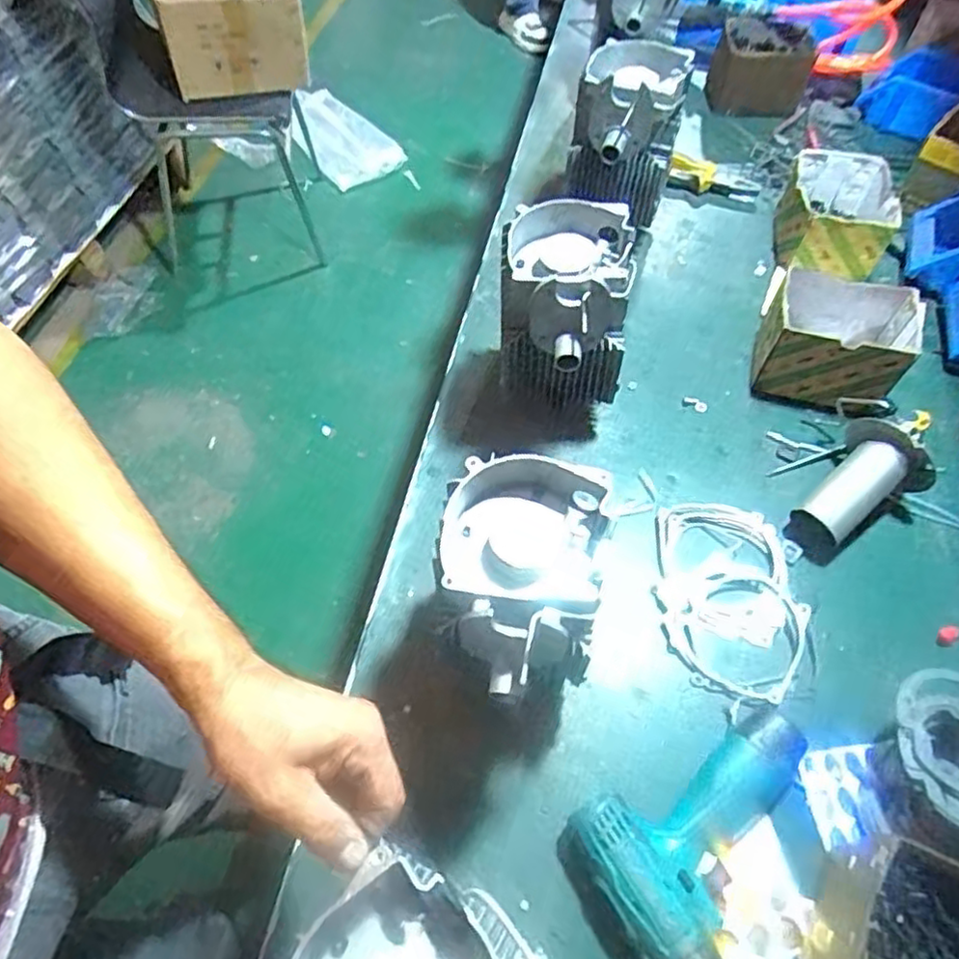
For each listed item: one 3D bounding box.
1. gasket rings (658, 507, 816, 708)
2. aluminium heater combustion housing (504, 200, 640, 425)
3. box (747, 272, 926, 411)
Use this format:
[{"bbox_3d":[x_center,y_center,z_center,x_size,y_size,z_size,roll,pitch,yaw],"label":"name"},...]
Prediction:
[{"bbox_3d":[0.237,0.109,0.648,0.128,0.010,0.196,-1,58,-2],"label":"gasket rings"},{"bbox_3d":[0.081,-0.156,0.694,0.120,0.180,0.164,-3,59,-3],"label":"aluminium heater combustion housing"},{"bbox_3d":[0.408,-0.155,0.781,0.160,0.109,0.142,21,60,12],"label":"box"}]

